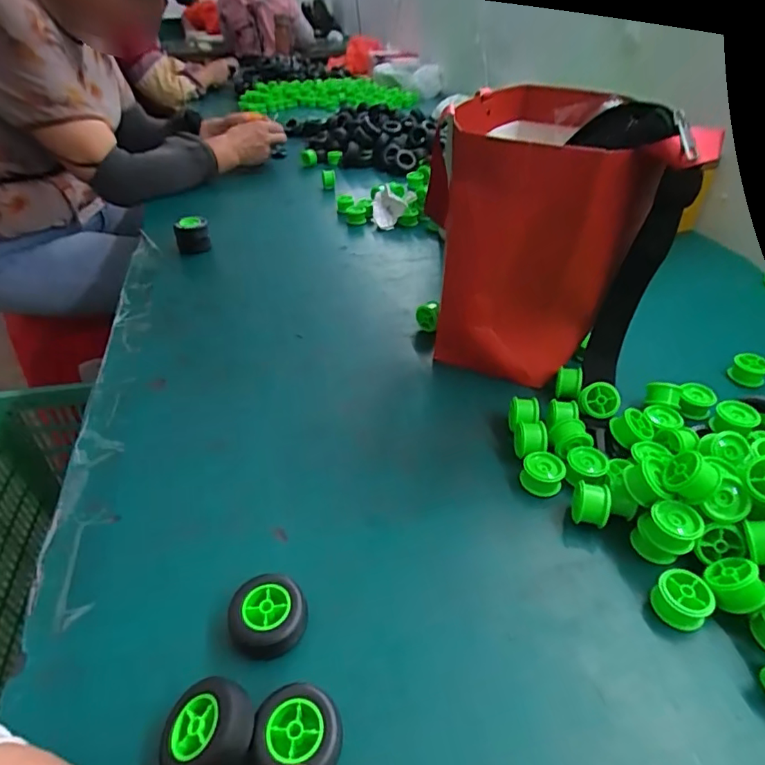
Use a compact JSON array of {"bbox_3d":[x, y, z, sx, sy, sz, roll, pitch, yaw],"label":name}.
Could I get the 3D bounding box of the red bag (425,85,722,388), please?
[{"bbox_3d":[0.150,-0.176,0.574,0.213,0.261,0.287,-3,38,-4],"label":"red bag"}]

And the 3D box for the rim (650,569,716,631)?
[{"bbox_3d":[0.204,0.149,0.352,0.031,0.025,0.033,0,38,0],"label":"rim"}]

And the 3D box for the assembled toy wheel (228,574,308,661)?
[{"bbox_3d":[-0.075,0.155,0.338,0.048,0.024,0.049,0,38,0],"label":"assembled toy wheel"}]

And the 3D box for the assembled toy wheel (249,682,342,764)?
[{"bbox_3d":[-0.046,0.195,0.288,0.045,0.025,0.042,0,38,0],"label":"assembled toy wheel"}]

